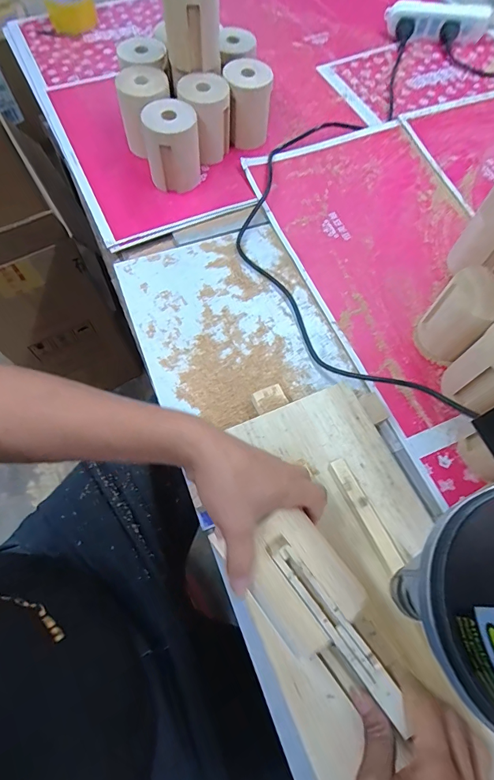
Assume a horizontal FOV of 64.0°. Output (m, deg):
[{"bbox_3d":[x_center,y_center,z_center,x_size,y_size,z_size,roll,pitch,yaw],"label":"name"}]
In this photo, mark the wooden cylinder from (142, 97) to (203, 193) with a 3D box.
[{"bbox_3d":[-0.113,-0.368,0.608,0.081,0.107,0.079,-9,66,-5],"label":"wooden cylinder"}]

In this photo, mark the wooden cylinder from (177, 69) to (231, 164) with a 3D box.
[{"bbox_3d":[-0.066,-0.431,0.638,0.074,0.108,0.074,-9,66,-5],"label":"wooden cylinder"}]

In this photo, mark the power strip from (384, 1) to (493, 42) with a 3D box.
[{"bbox_3d":[0.384,-0.751,0.812,0.203,0.057,0.046,5,66,1],"label":"power strip"}]

